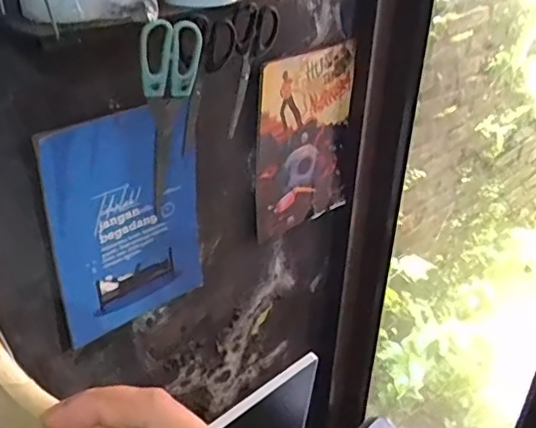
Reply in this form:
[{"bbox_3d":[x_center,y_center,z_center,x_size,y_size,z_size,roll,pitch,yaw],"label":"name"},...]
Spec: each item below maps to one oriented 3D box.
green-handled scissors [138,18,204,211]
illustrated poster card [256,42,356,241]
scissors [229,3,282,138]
[{"bbox_3d":[-0.106,-0.098,0.599,0.065,0.190,0.010,-9,33,-39],"label":"green-handled scissors"},{"bbox_3d":[0.062,-0.114,0.960,0.210,0.294,0.012,-24,39,-36],"label":"illustrated poster card"},{"bbox_3d":[-0.014,-0.168,0.672,0.010,0.144,0.085,29,45,29],"label":"scissors"}]

